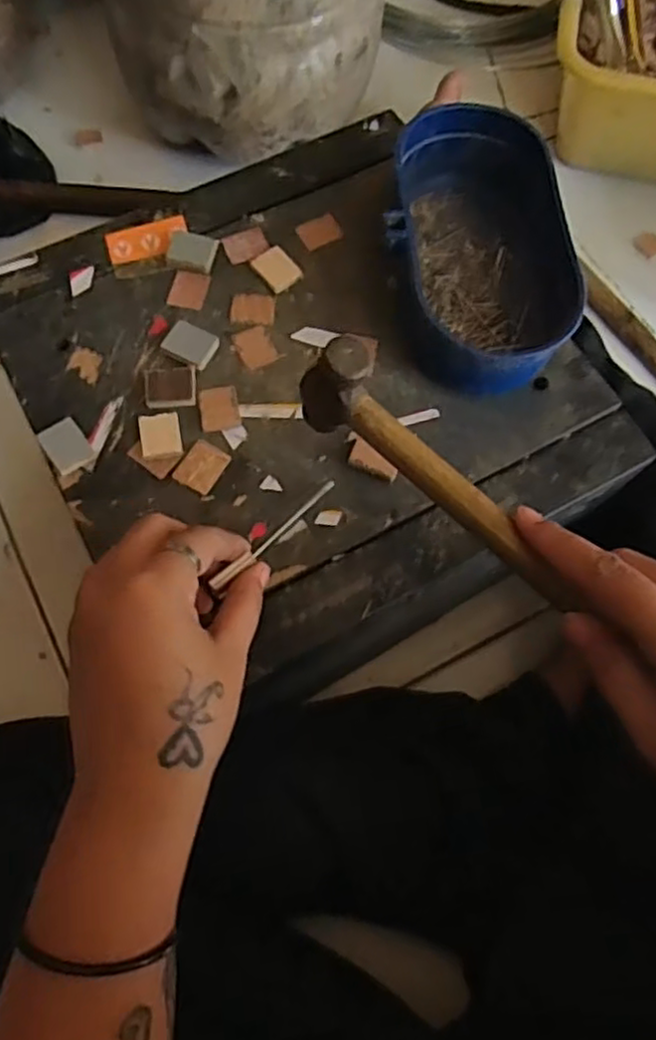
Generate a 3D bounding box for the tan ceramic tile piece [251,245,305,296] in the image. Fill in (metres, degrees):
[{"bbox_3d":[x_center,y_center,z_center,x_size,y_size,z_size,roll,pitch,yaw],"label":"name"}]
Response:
[{"bbox_3d":[-0.028,-0.140,0.388,0.020,0.004,0.026,-36,76,-13],"label":"tan ceramic tile piece"}]

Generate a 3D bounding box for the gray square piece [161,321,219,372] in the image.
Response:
[{"bbox_3d":[-0.072,-0.094,0.371,0.025,0.008,0.022,29,73,8],"label":"gray square piece"}]

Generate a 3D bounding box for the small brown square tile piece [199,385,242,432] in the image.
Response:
[{"bbox_3d":[-0.056,-0.058,0.360,0.020,0.004,0.025,-8,71,-5],"label":"small brown square tile piece"}]

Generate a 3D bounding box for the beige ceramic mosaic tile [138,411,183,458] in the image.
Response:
[{"bbox_3d":[-0.085,-0.043,0.353,0.019,0.007,0.023,-10,71,-5],"label":"beige ceramic mosaic tile"}]

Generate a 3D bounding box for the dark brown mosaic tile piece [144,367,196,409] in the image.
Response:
[{"bbox_3d":[-0.082,-0.069,0.363,0.026,0.006,0.024,-5,71,-4],"label":"dark brown mosaic tile piece"}]

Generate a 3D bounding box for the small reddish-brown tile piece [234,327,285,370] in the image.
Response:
[{"bbox_3d":[-0.039,-0.094,0.374,0.019,0.004,0.026,-31,75,-12],"label":"small reddish-brown tile piece"}]

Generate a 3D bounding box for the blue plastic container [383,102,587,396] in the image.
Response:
[{"bbox_3d":[0.079,-0.143,0.374,0.087,0.049,0.160,-4,71,-3],"label":"blue plastic container"}]

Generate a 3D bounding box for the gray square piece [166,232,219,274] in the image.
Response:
[{"bbox_3d":[-0.076,-0.151,0.392,0.026,0.008,0.023,10,71,2],"label":"gray square piece"}]

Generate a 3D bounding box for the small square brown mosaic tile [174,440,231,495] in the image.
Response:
[{"bbox_3d":[-0.063,-0.027,0.348,0.020,0.004,0.025,29,72,8],"label":"small square brown mosaic tile"}]

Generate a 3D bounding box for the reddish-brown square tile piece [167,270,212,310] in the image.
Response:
[{"bbox_3d":[-0.077,-0.128,0.387,0.020,0.004,0.022,12,71,2],"label":"reddish-brown square tile piece"}]

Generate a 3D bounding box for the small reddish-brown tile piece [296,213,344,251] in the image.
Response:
[{"bbox_3d":[-0.004,-0.167,0.404,0.025,0.004,0.019,-34,75,-12],"label":"small reddish-brown tile piece"}]

